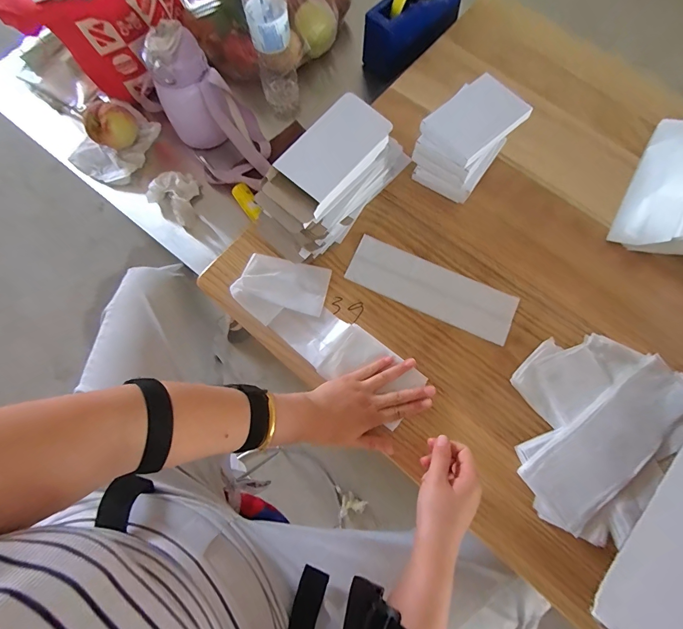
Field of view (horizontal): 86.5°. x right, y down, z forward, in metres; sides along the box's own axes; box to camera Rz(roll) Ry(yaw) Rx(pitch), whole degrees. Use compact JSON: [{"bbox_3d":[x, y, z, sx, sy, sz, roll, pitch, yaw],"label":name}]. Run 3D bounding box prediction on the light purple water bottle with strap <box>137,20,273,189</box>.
[{"bbox_3d":[-0.210,-0.325,0.603,0.170,0.182,0.126,40,79,11],"label":"light purple water bottle with strap"}]

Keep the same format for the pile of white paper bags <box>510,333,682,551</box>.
[{"bbox_3d":[0.326,0.140,0.479,0.202,0.016,0.256,41,79,11],"label":"pile of white paper bags"}]

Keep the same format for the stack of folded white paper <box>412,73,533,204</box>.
[{"bbox_3d":[0.177,-0.245,0.525,0.099,0.111,0.136,42,79,11],"label":"stack of folded white paper"}]

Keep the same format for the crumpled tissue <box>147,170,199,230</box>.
[{"bbox_3d":[-0.289,-0.211,0.649,0.097,0.037,0.084,32,78,9],"label":"crumpled tissue"}]

